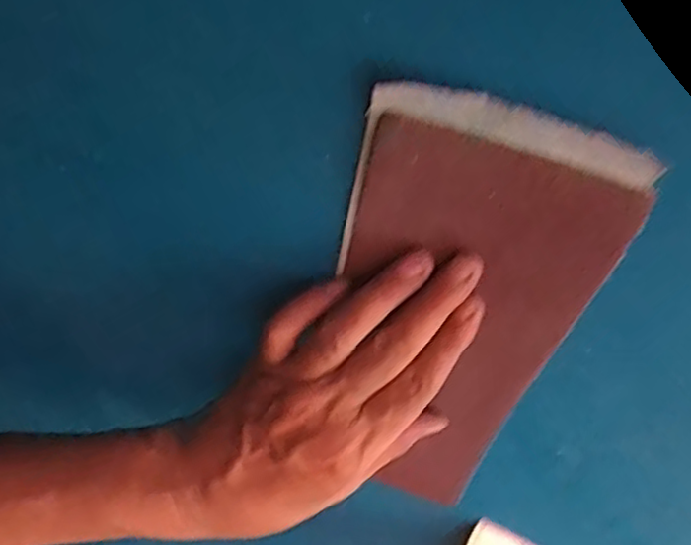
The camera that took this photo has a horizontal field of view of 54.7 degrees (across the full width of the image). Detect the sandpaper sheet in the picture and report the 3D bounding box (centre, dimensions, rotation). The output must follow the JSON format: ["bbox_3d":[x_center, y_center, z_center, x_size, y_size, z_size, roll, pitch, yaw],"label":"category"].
[{"bbox_3d":[0.042,0.030,0.307,0.102,0.242,0.011,18,47,6],"label":"sandpaper sheet"}]

